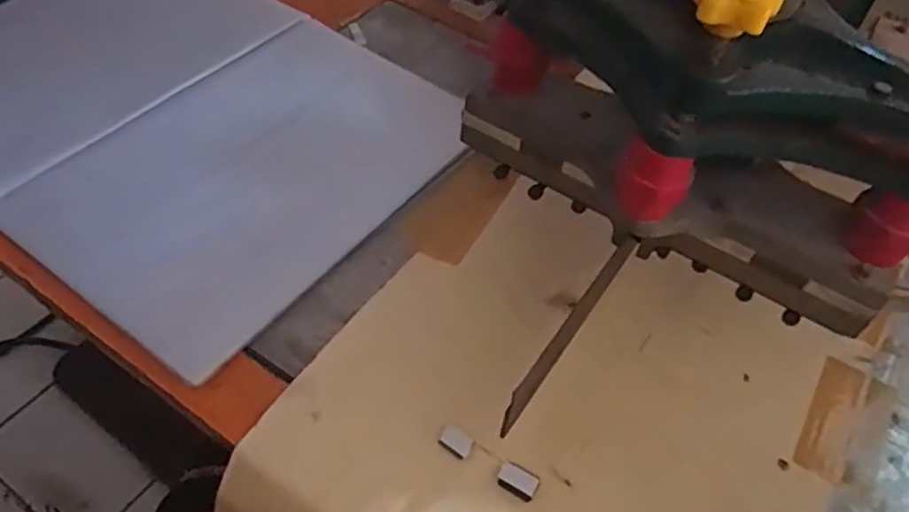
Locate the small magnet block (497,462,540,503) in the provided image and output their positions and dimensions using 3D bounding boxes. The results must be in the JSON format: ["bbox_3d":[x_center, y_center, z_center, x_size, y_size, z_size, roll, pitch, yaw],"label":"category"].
[{"bbox_3d":[0.037,0.129,0.390,0.022,0.007,0.015,25,52,17],"label":"small magnet block"}]

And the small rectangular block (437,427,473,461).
[{"bbox_3d":[0.001,0.111,0.403,0.018,0.004,0.013,30,54,20],"label":"small rectangular block"}]

